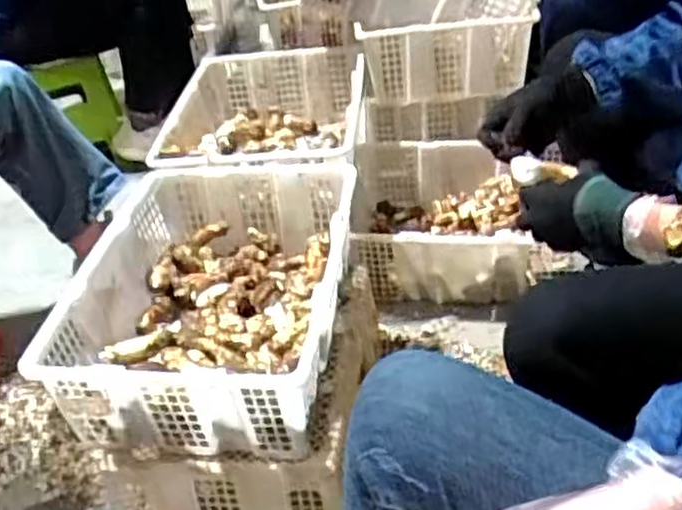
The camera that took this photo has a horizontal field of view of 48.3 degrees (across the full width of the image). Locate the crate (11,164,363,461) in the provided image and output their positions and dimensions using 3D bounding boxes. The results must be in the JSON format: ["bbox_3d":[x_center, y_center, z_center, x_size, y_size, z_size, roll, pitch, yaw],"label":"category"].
[{"bbox_3d":[-0.175,0.044,1.096,0.370,0.155,0.525,0,36,11],"label":"crate"}]

